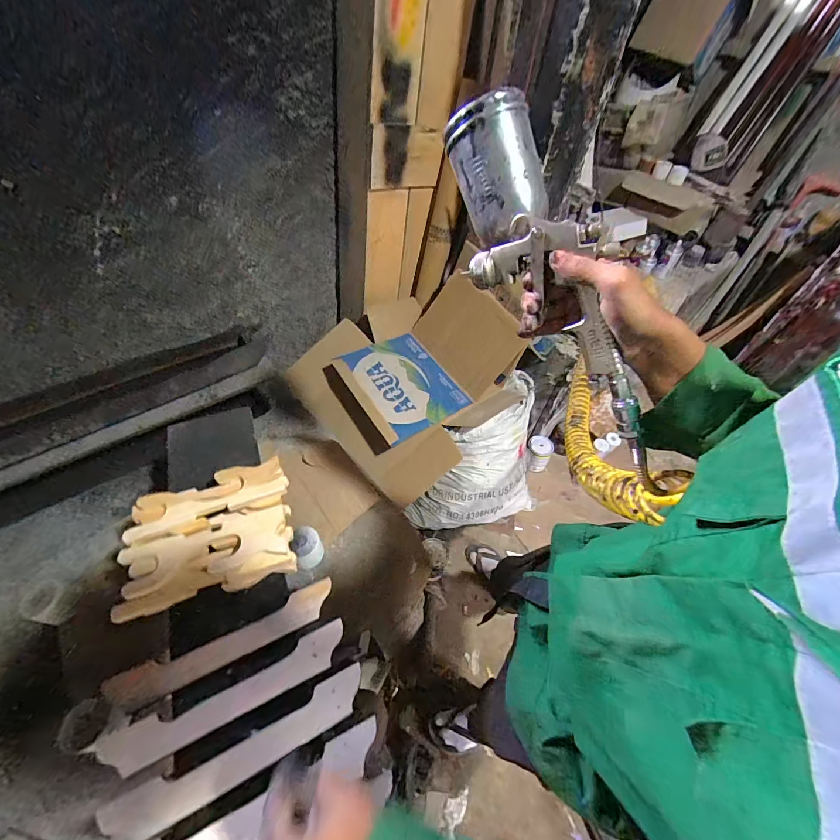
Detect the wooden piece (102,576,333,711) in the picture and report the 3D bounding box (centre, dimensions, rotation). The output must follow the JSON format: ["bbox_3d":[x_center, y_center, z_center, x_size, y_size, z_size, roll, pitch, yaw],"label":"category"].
[{"bbox_3d":[-0.256,0.302,0.517,0.283,0.011,0.050,-20,55,-20],"label":"wooden piece"}]

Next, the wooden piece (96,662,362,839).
[{"bbox_3d":[-0.202,0.385,0.442,0.285,0.012,0.050,-19,55,-20],"label":"wooden piece"}]

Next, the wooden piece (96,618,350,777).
[{"bbox_3d":[-0.236,0.347,0.479,0.290,0.015,0.052,-19,55,-20],"label":"wooden piece"}]

